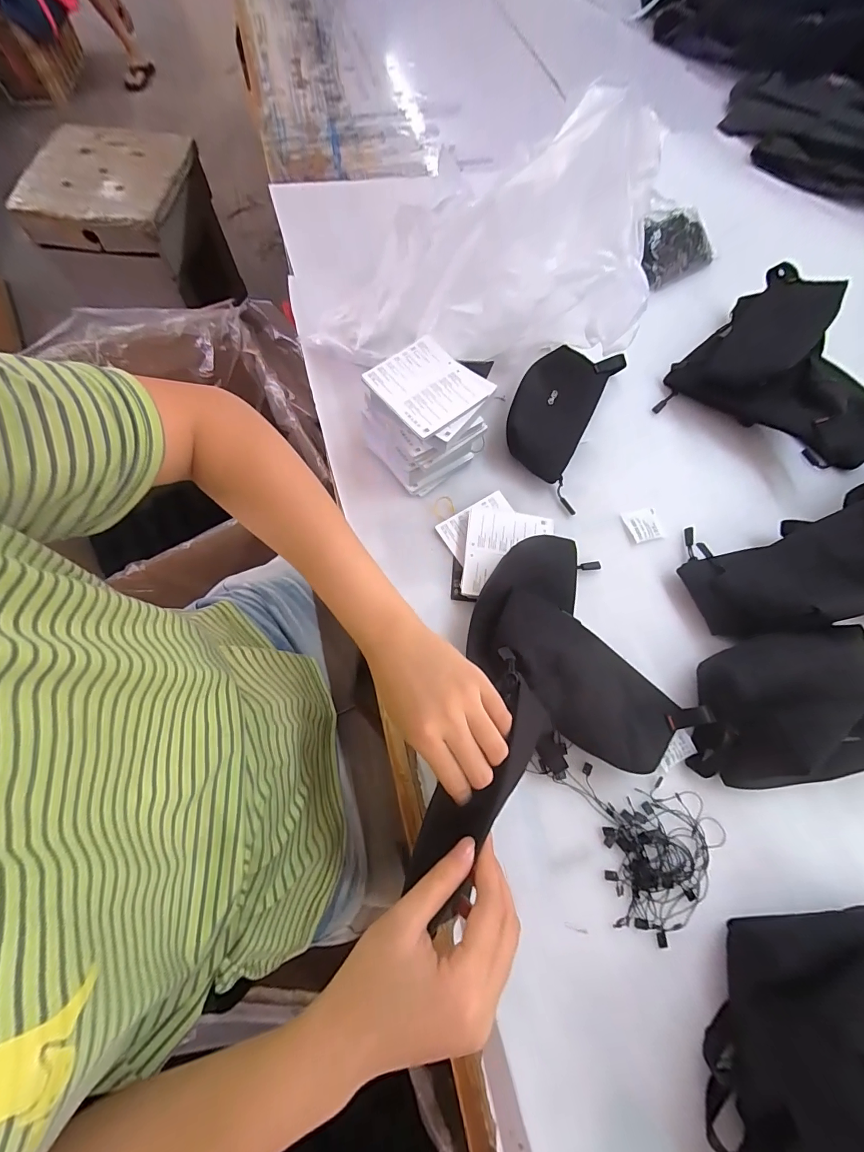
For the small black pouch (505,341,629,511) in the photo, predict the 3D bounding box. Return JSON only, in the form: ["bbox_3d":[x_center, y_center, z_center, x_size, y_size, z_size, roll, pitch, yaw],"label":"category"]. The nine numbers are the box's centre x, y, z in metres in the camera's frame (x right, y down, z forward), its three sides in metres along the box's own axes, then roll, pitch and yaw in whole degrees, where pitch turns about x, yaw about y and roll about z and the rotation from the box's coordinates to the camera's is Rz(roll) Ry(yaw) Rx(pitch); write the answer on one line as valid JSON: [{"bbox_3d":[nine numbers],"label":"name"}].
[{"bbox_3d":[0.158,-0.203,0.520,0.115,0.044,0.230,19,70,6],"label":"small black pouch"}]

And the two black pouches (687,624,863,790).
[{"bbox_3d":[0.339,0.117,0.373,0.206,0.074,0.130,-8,69,-4],"label":"two black pouches"}]

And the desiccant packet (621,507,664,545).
[{"bbox_3d":[0.245,-0.059,0.480,0.040,0.004,0.039,-13,70,-6],"label":"desiccant packet"}]

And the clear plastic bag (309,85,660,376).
[{"bbox_3d":[0.044,-0.367,0.475,0.385,0.177,0.203,5,69,1],"label":"clear plastic bag"}]

